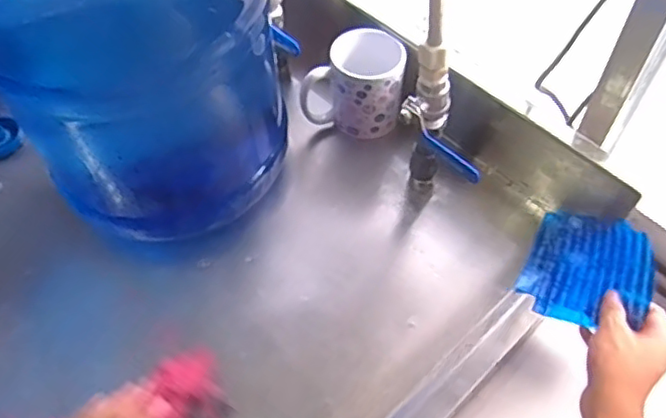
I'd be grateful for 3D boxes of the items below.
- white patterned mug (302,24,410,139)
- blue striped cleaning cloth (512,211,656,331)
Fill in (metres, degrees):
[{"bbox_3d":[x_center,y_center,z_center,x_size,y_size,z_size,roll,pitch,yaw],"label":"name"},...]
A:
[{"bbox_3d":[0.024,-0.147,0.721,0.115,0.093,0.084,6,57,6],"label":"white patterned mug"},{"bbox_3d":[0.247,0.058,0.602,0.121,0.017,0.106,9,75,43],"label":"blue striped cleaning cloth"}]

